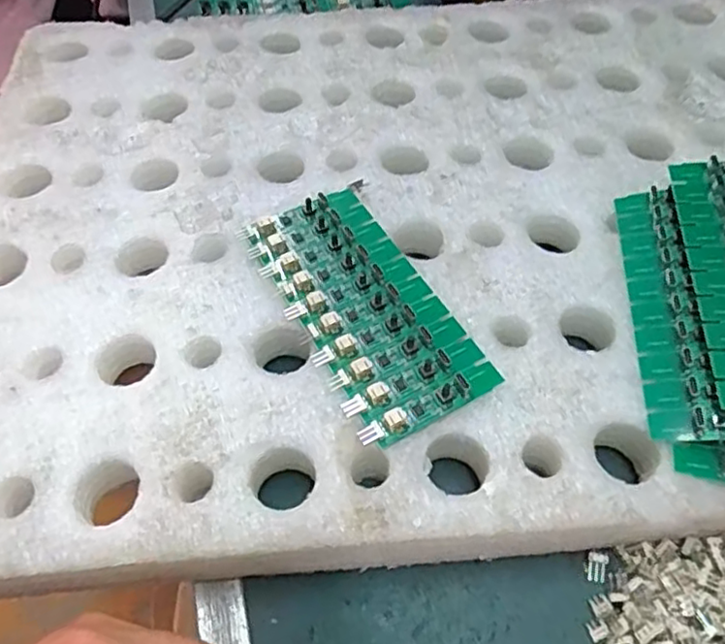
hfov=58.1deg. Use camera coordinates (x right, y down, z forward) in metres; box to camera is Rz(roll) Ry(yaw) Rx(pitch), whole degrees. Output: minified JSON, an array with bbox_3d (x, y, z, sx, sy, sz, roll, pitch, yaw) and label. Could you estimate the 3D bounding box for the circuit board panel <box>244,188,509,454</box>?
[{"bbox_3d":[-0.001,-0.011,0.305,0.066,0.010,0.137,-26,58,-16],"label":"circuit board panel"}]

